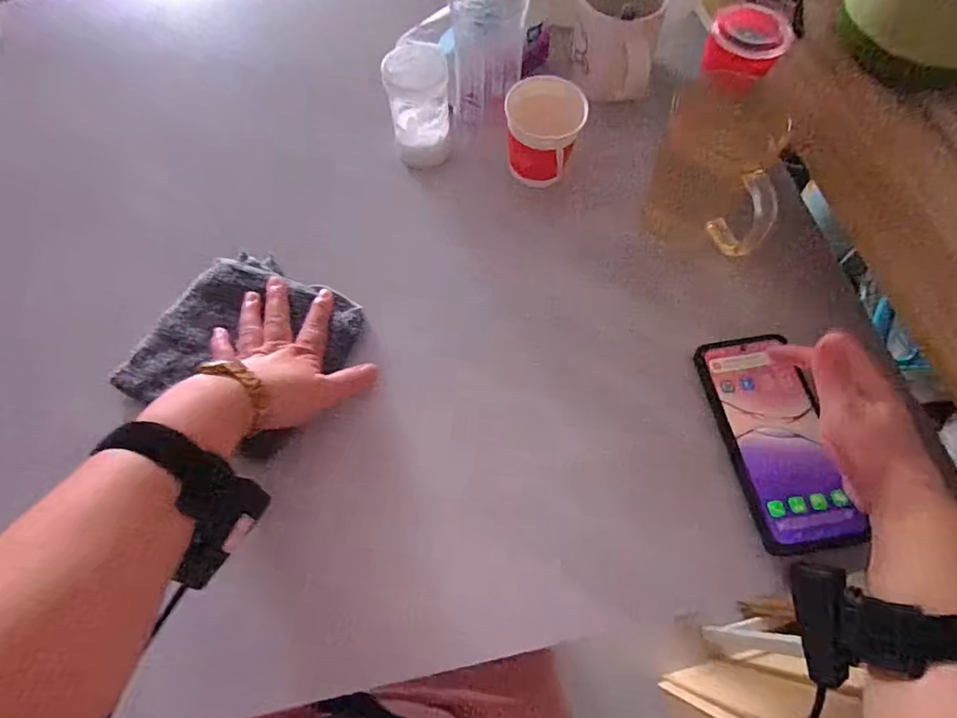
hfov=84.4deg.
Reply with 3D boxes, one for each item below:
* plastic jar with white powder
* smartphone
[{"bbox_3d":[-0.053,-0.226,0.474,0.054,0.089,0.050,-7,65,-3],"label":"plastic jar with white powder"},{"bbox_3d":[0.223,0.055,0.394,0.069,0.018,0.162,-10,64,1],"label":"smartphone"}]

